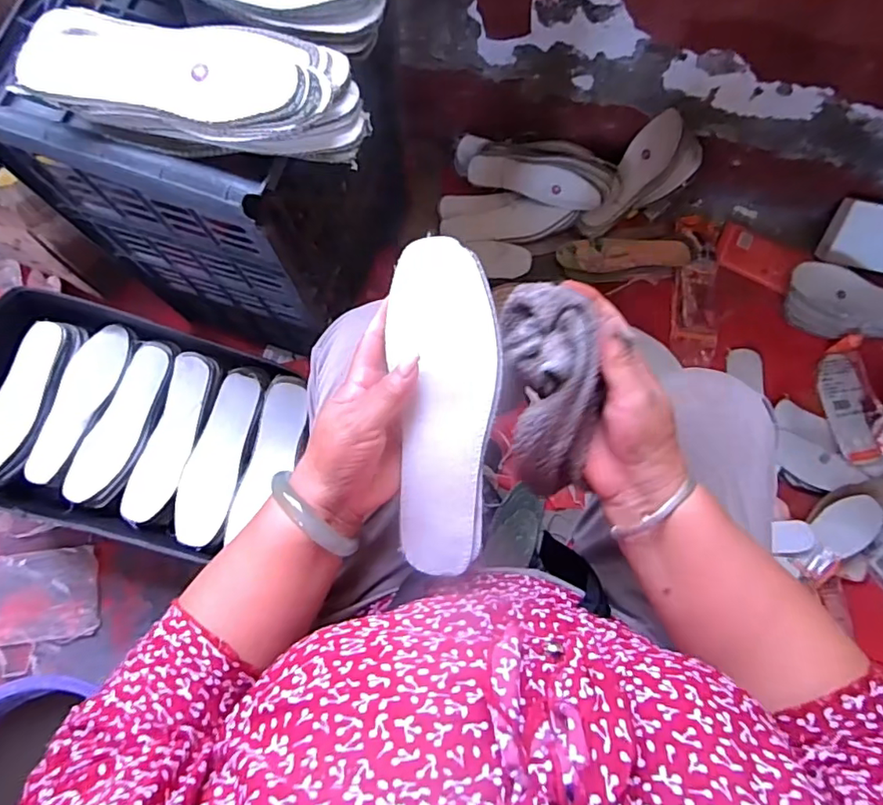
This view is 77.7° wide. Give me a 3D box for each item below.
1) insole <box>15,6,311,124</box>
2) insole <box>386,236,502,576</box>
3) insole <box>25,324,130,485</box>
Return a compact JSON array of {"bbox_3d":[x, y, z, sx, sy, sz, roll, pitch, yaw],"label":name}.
[{"bbox_3d":[-0.220,-0.271,0.431,0.220,0.017,0.091,11,77,1],"label":"insole"},{"bbox_3d":[0.002,0.008,0.372,0.070,0.022,0.226,0,98,-1],"label":"insole"},{"bbox_3d":[-0.493,0.000,0.749,0.070,0.016,0.225,20,77,4],"label":"insole"}]

